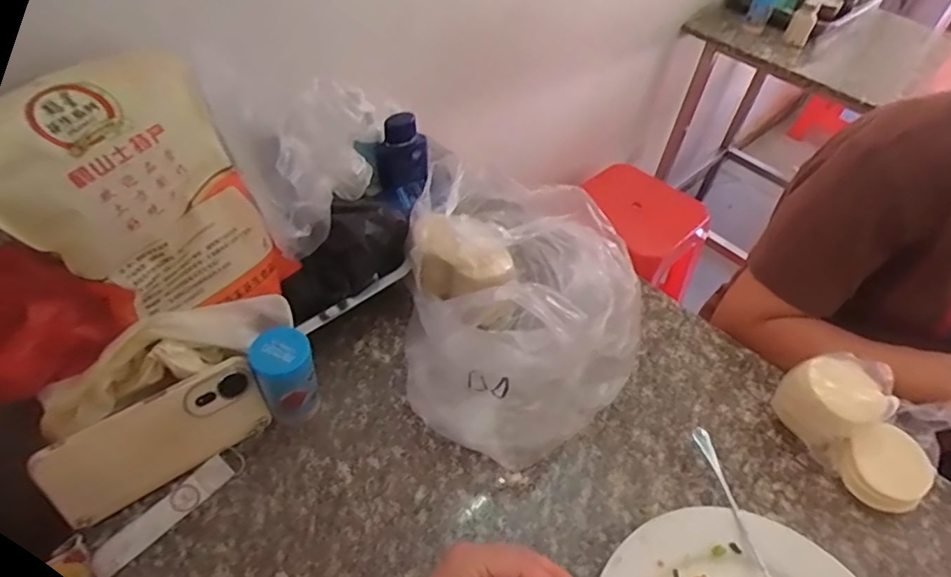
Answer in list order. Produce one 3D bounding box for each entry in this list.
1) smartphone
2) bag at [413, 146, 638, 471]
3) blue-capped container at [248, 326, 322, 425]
[{"bbox_3d":[-0.261,0.127,0.458,0.164,0.080,0.008,-28,33,-25],"label":"smartphone"},{"bbox_3d":[0.049,-0.010,0.551,0.222,0.173,0.314,6,47,-2],"label":"bag"},{"bbox_3d":[-0.170,0.080,0.494,0.049,0.088,0.045,3,47,-4],"label":"blue-capped container"}]

